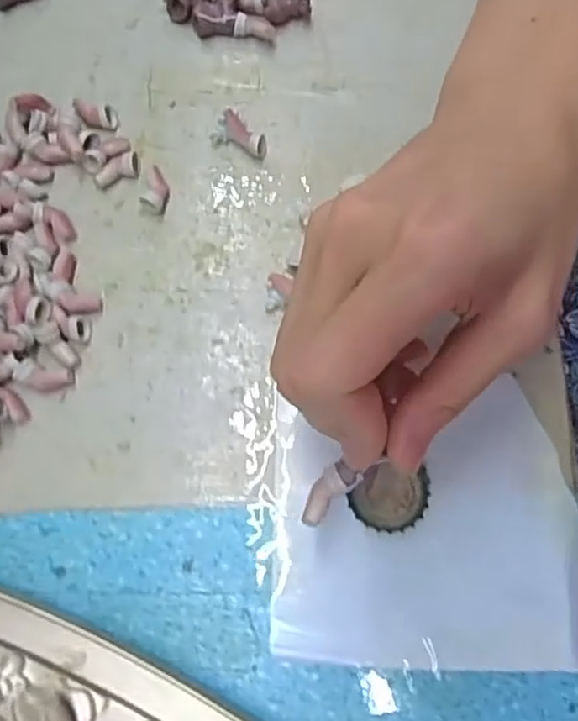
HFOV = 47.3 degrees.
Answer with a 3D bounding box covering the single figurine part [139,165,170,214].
[{"bbox_3d":[-0.054,-0.070,0.272,0.010,0.008,0.018,11,72,4],"label":"single figurine part"}]

